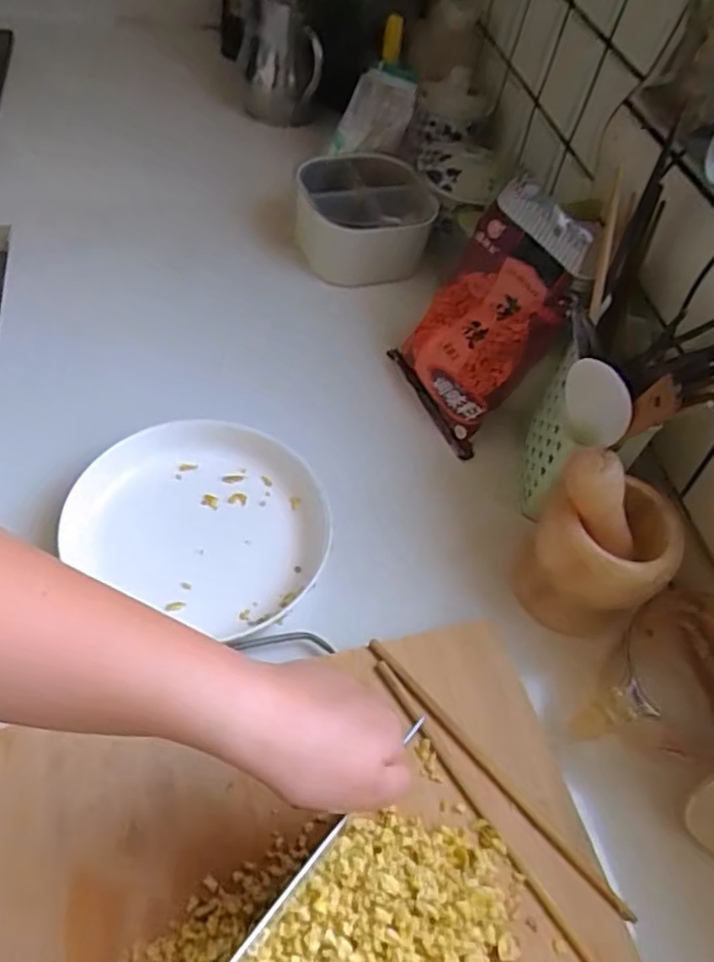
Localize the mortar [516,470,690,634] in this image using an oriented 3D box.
[{"bbox_3d":[0.187,0.058,0.530,0.095,0.117,0.090,5,53,-6],"label":"mortar"}]

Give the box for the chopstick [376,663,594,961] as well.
[{"bbox_3d":[0.080,0.215,0.436,0.011,0.012,0.230,-26,62,-25],"label":"chopstick"}]

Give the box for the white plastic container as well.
[{"bbox_3d":[0.009,-0.296,0.762,0.143,0.088,0.149,7,53,-4],"label":"white plastic container"}]

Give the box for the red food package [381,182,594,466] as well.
[{"bbox_3d":[0.113,-0.147,0.609,0.030,0.223,0.119,-9,50,-42],"label":"red food package"}]

